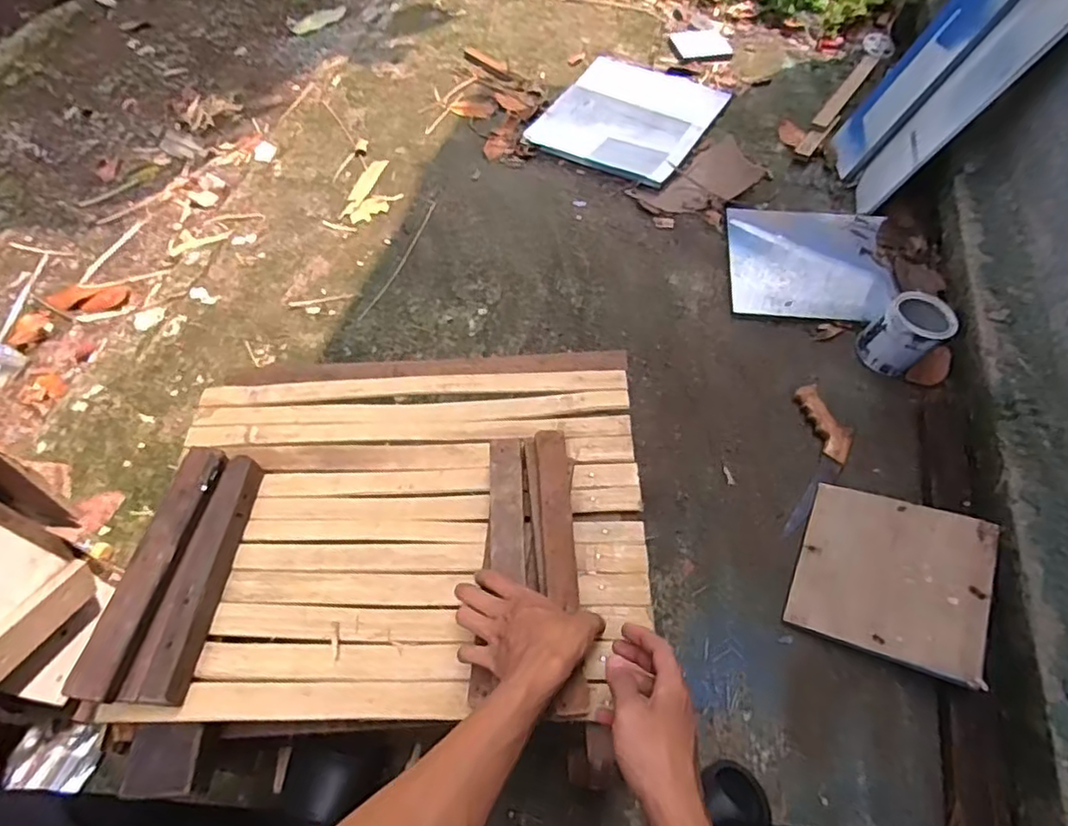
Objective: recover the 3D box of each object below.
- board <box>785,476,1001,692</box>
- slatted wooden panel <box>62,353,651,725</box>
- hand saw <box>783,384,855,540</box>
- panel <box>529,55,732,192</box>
[{"bbox_3d":[0.538,0.243,0.931,0.248,0.016,0.243,10,63,34],"label":"board"},{"bbox_3d":[-0.133,0.086,0.627,0.482,0.091,0.392,-2,60,0],"label":"slatted wooden panel"},{"bbox_3d":[0.500,0.077,1.074,0.092,0.034,0.300,12,59,10],"label":"hand saw"},{"bbox_3d":[0.249,-0.775,1.605,0.410,0.014,0.447,26,64,20],"label":"panel"}]

